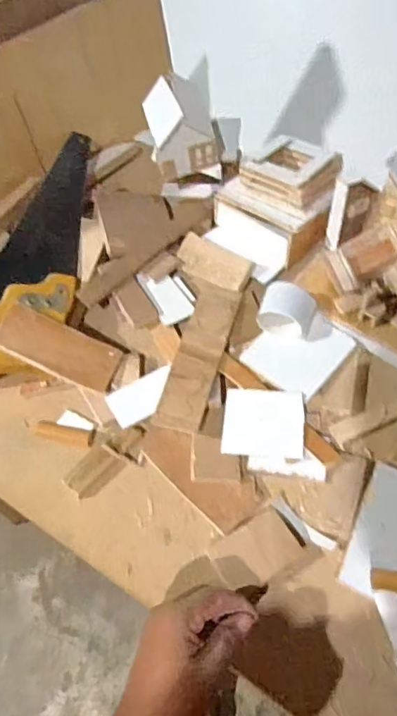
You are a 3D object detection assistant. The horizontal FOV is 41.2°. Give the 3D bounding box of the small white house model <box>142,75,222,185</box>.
[{"bbox_3d":[-0.027,-0.303,0.691,0.081,0.087,0.095,-15,57,-5],"label":"small white house model"}]

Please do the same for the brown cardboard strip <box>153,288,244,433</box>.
[{"bbox_3d":[0.003,-0.007,0.605,0.052,0.023,0.196,11,58,11],"label":"brown cardboard strip"}]

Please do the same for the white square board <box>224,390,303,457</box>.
[{"bbox_3d":[0.069,0.066,0.559,0.083,0.010,0.074,3,57,6],"label":"white square board"}]

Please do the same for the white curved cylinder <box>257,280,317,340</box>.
[{"bbox_3d":[0.105,-0.055,0.616,0.062,0.038,0.060,15,59,14],"label":"white curved cylinder"}]

